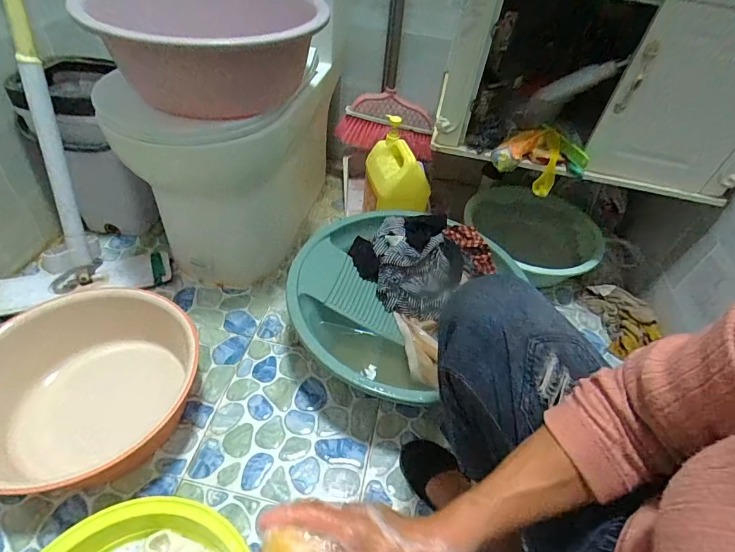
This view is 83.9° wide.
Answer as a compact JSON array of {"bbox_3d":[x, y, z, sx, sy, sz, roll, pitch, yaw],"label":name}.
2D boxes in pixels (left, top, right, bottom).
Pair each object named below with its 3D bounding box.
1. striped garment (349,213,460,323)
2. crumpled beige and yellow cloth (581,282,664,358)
[{"bbox_3d":[0.109,-0.031,0.889,0.232,0.091,0.242,-24,54,-27],"label":"striped garment"},{"bbox_3d":[0.620,0.096,1.005,0.118,0.055,0.209,-1,47,-9],"label":"crumpled beige and yellow cloth"}]

